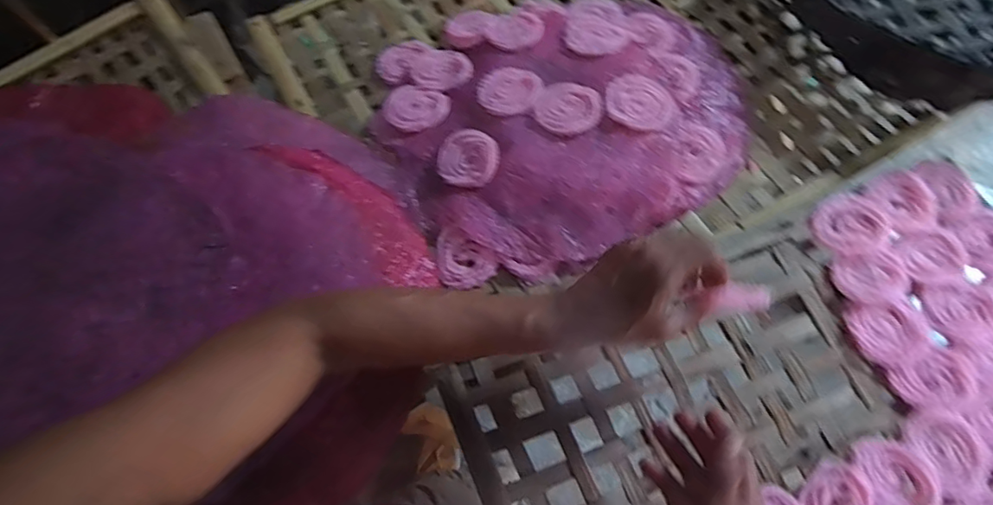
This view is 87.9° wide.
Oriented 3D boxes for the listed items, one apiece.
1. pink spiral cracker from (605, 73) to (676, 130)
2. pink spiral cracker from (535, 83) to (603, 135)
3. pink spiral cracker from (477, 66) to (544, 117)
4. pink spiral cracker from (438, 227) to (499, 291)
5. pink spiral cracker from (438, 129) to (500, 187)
[{"bbox_3d":[0.171,-0.179,0.612,0.081,0.010,0.076,-1,68,2],"label":"pink spiral cracker"},{"bbox_3d":[0.085,-0.170,0.607,0.075,0.004,0.069,-1,68,2],"label":"pink spiral cracker"},{"bbox_3d":[0.016,-0.198,0.636,0.077,0.011,0.073,-1,68,2],"label":"pink spiral cracker"},{"bbox_3d":[-0.038,0.011,0.576,0.073,0.013,0.057,30,72,14],"label":"pink spiral cracker"},{"bbox_3d":[-0.033,-0.113,0.611,0.075,0.006,0.069,2,82,18],"label":"pink spiral cracker"}]

